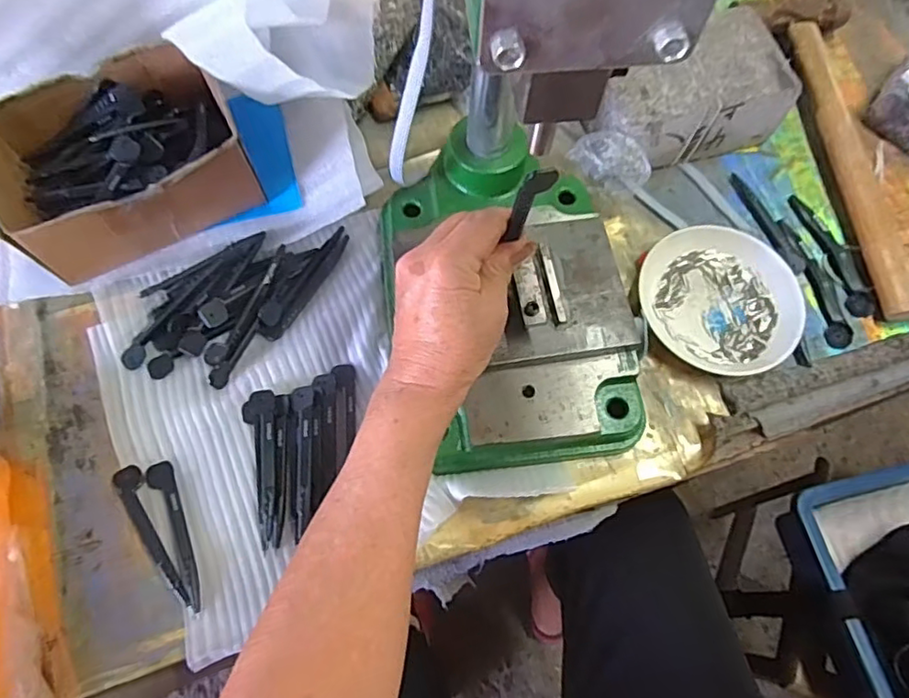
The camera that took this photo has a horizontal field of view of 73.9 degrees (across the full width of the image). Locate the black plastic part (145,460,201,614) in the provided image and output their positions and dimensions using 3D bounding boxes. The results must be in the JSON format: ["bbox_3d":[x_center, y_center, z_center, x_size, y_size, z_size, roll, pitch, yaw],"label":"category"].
[{"bbox_3d":[-0.174,0.115,0.381,0.016,0.004,0.099,-25,71,-12],"label":"black plastic part"}]

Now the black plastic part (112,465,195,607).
[{"bbox_3d":[-0.191,0.118,0.382,0.016,0.004,0.101,-30,72,-14],"label":"black plastic part"}]

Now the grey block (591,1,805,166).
[{"bbox_3d":[0.183,-0.206,0.501,0.161,0.067,0.096,-18,67,-8],"label":"grey block"}]

